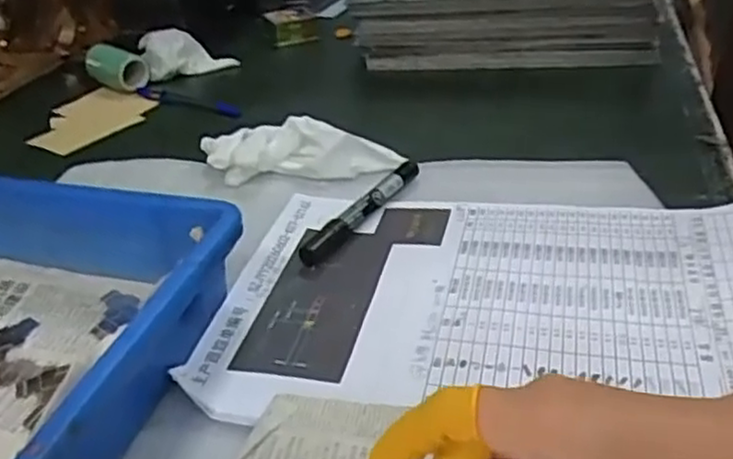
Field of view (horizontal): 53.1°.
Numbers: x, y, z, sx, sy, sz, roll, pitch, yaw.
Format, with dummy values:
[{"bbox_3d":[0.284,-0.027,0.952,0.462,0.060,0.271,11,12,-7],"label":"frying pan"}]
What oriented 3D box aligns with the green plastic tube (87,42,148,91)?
[{"bbox_3d":[-0.267,-0.174,0.779,0.080,0.032,0.039,21,39,34],"label":"green plastic tube"}]

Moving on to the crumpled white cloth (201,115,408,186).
[{"bbox_3d":[-0.052,-0.067,0.583,0.150,0.031,0.062,-5,31,-2],"label":"crumpled white cloth"}]

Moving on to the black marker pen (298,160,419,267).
[{"bbox_3d":[-0.001,-0.015,0.509,0.017,0.014,0.136,18,38,30],"label":"black marker pen"}]

